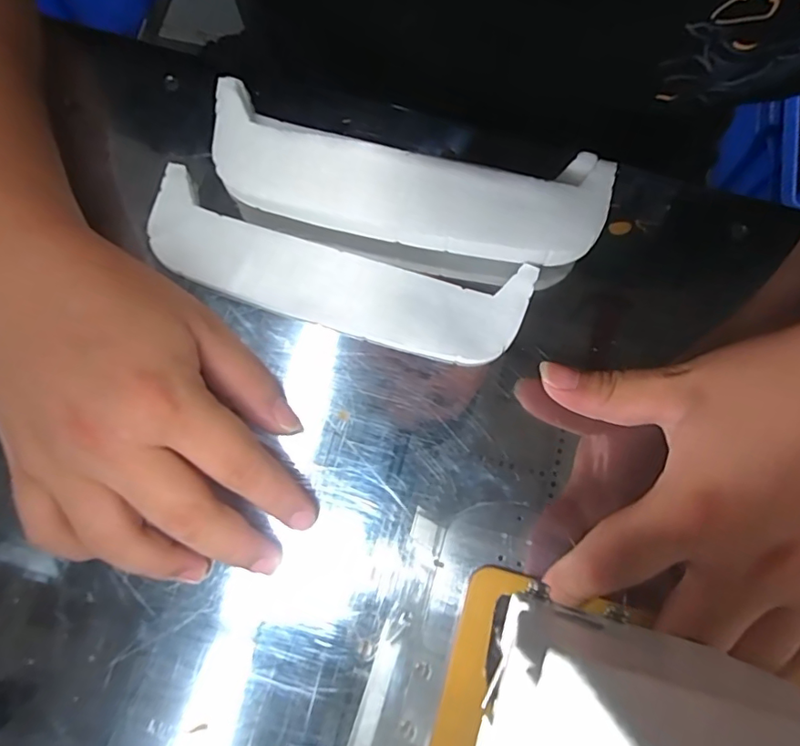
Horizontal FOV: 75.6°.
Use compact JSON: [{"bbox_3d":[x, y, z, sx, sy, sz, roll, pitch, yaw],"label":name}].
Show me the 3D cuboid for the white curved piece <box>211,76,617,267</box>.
[{"bbox_3d":[0.003,-0.096,0.260,0.195,0.025,0.059,12,80,2],"label":"white curved piece"}]

